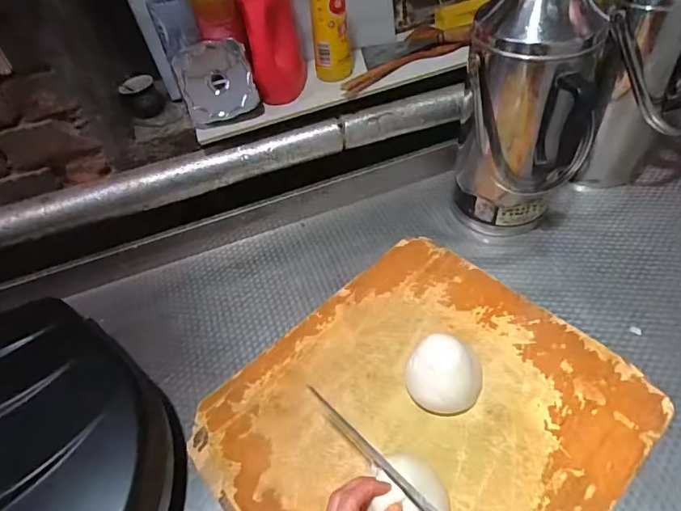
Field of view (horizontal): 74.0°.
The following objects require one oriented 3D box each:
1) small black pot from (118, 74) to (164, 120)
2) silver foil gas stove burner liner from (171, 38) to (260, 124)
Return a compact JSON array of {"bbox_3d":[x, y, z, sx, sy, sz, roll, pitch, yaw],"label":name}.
[{"bbox_3d":[-0.307,-0.248,0.699,0.056,0.063,0.053,-3,49,3],"label":"small black pot"},{"bbox_3d":[-0.176,-0.247,0.645,0.099,0.104,0.020,-19,13,-7],"label":"silver foil gas stove burner liner"}]

